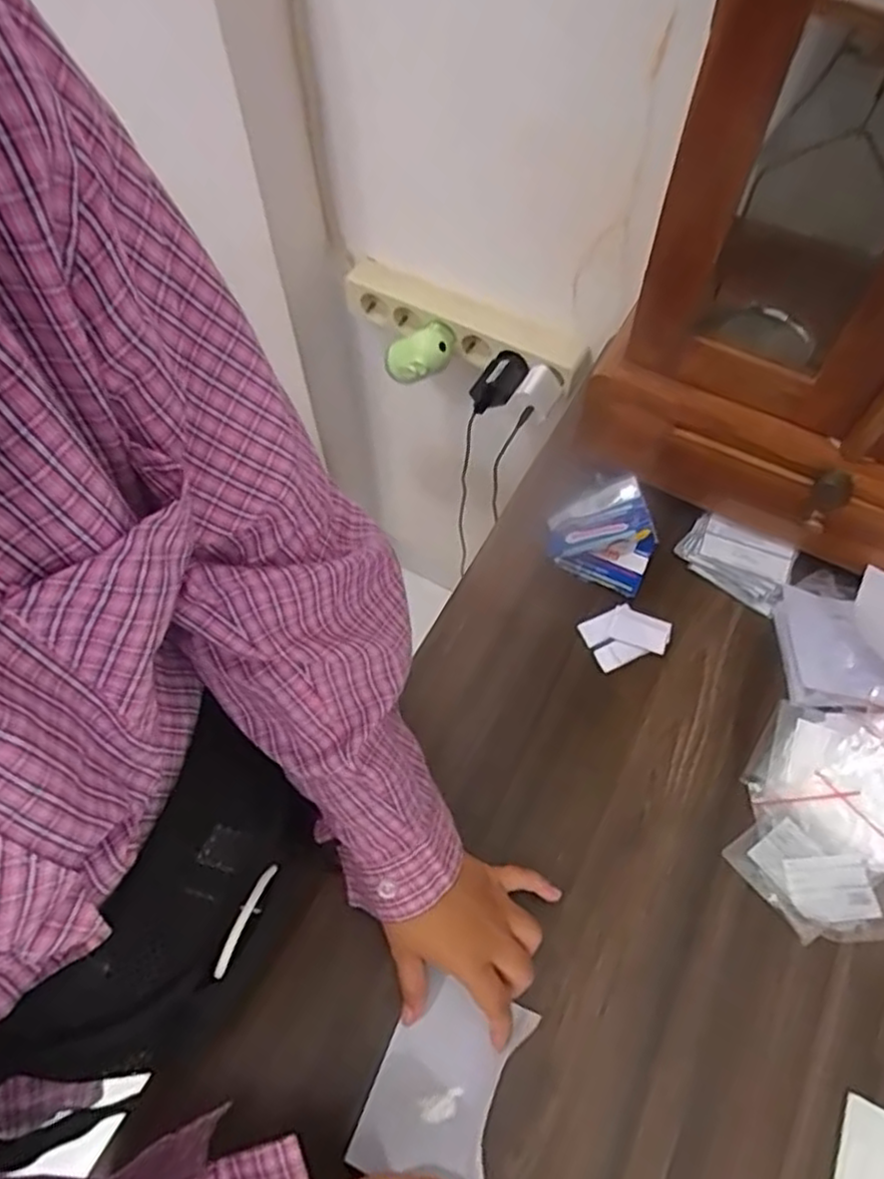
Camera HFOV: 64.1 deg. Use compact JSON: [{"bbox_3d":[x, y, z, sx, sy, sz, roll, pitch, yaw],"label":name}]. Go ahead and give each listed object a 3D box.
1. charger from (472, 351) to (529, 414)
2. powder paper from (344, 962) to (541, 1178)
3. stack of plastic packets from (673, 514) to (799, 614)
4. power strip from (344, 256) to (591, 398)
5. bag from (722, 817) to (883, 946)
[{"bbox_3d":[0.059,-0.228,0.776,0.039,0.026,0.072,37,80,19],"label":"charger"},{"bbox_3d":[0.000,0.286,0.407,0.074,0.017,0.100,20,63,11],"label":"powder paper"},{"bbox_3d":[0.238,-0.025,0.574,0.084,0.016,0.055,31,65,16],"label":"stack of plastic packets"},{"bbox_3d":[0.019,-0.300,0.811,0.296,0.057,0.046,26,64,14],"label":"power strip"},{"bbox_3d":[0.242,0.191,0.459,0.064,0.018,0.092,-31,65,-16],"label":"bag"}]

